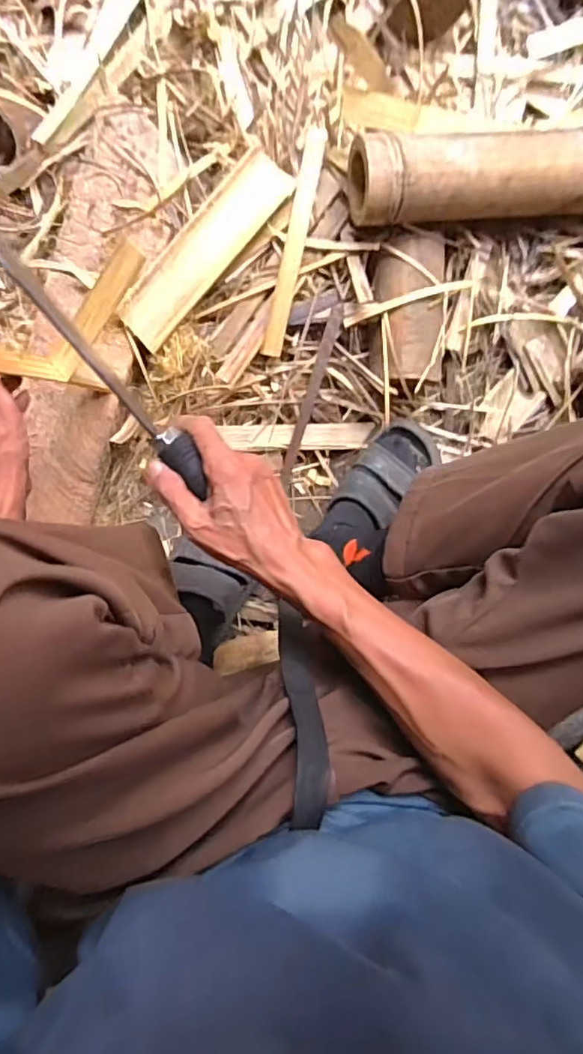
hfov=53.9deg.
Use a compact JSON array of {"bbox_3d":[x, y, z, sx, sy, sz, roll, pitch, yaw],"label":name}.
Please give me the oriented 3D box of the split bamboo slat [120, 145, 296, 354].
[{"bbox_3d":[-0.096,-0.300,0.626,0.065,0.025,0.230,42,91,-1],"label":"split bamboo slat"}]

